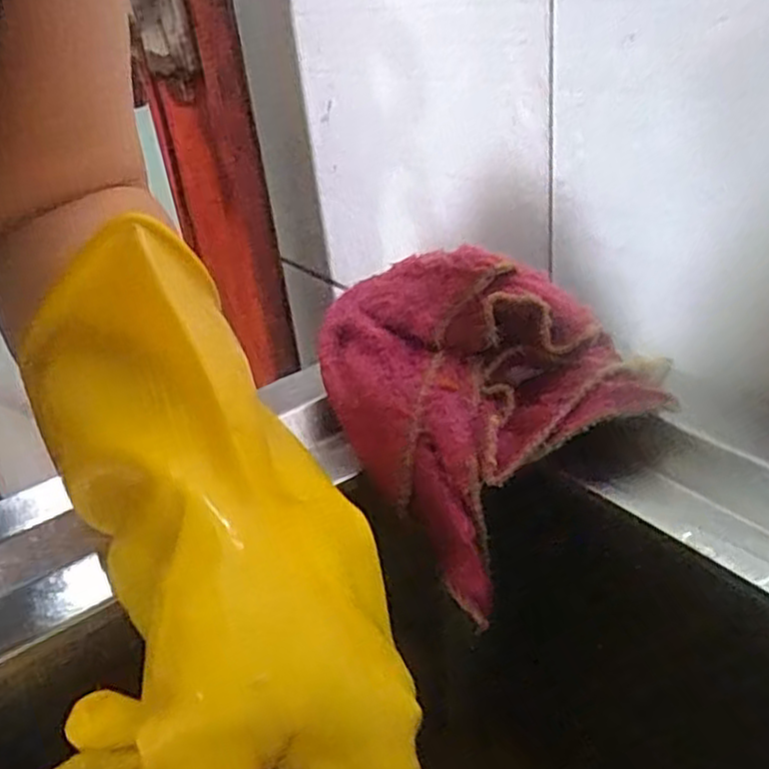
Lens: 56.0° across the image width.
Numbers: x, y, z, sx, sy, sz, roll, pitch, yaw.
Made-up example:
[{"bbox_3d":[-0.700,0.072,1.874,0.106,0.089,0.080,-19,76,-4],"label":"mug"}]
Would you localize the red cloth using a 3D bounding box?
[{"bbox_3d":[0.035,-0.001,0.284,0.101,0.084,0.117,-24,34,-26],"label":"red cloth"}]

